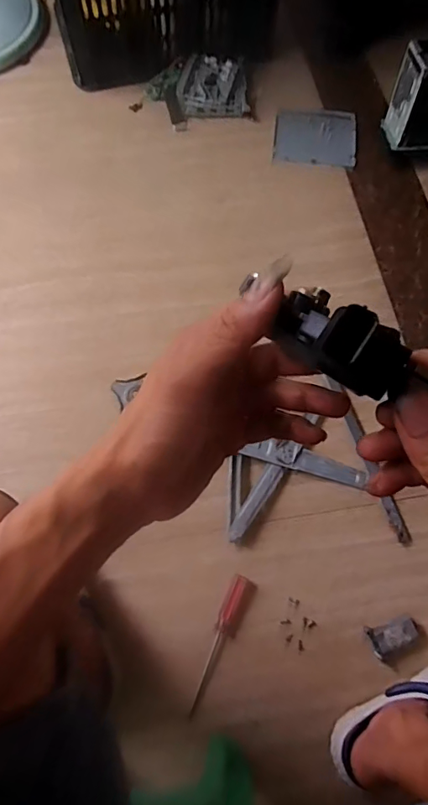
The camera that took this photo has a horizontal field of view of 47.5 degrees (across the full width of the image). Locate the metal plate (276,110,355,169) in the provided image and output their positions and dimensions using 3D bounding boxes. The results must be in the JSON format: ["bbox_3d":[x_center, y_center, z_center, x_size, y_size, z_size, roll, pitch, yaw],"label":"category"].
[{"bbox_3d":[0.224,-0.588,1.073,0.173,0.007,0.153,6,69,4],"label":"metal plate"}]

